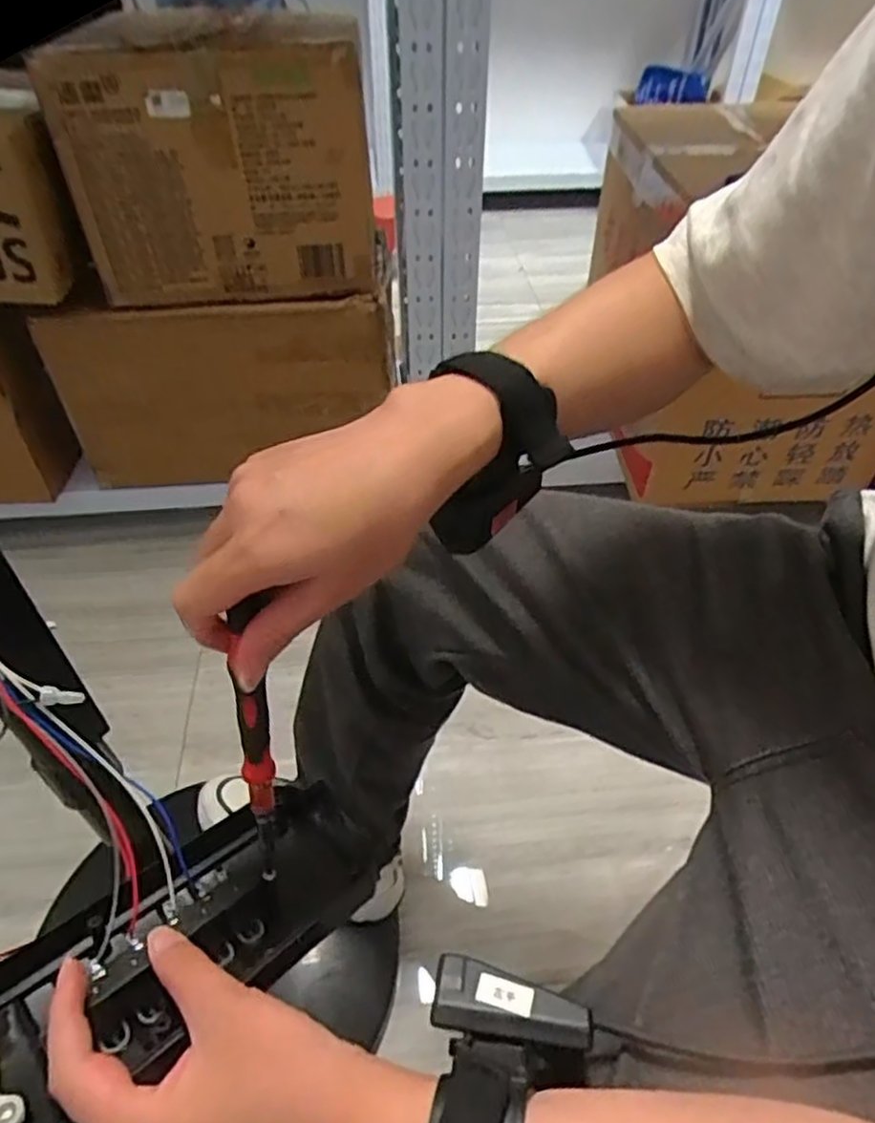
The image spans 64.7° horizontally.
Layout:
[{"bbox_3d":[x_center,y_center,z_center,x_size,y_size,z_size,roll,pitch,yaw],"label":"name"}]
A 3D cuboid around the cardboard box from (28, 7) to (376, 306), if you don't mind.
[{"bbox_3d":[-0.276,-0.508,0.901,0.365,0.293,0.196,-9,44,-8],"label":"cardboard box"}]

